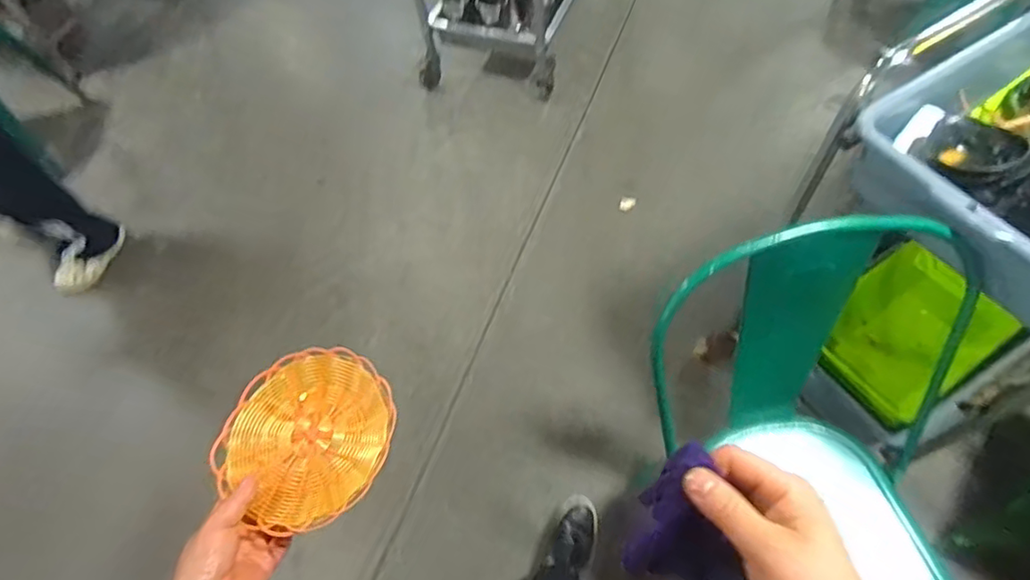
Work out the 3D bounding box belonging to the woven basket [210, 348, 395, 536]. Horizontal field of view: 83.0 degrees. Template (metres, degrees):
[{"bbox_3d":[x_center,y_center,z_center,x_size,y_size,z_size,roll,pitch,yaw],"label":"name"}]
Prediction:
[{"bbox_3d":[-0.210,0.142,0.586,0.181,0.031,0.172,-2,57,4],"label":"woven basket"}]

